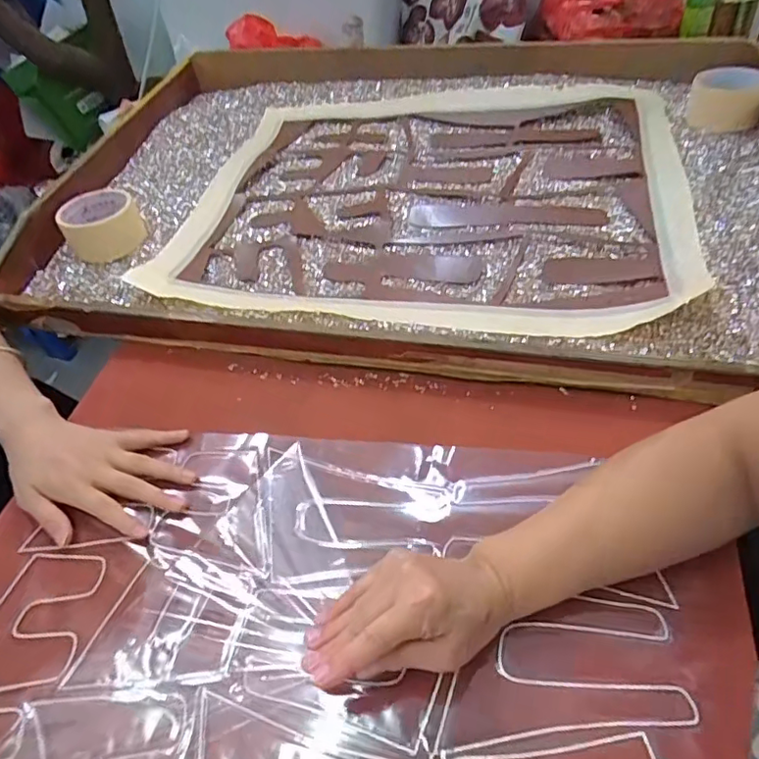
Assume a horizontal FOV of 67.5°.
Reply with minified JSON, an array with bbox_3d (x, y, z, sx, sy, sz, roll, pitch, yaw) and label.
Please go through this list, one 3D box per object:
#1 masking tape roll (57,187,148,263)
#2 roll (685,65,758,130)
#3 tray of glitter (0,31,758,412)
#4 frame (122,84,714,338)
[{"bbox_3d":[-0.347,-0.193,0.715,0.088,0.051,0.089,-3,49,4],"label":"masking tape roll"},{"bbox_3d":[0.444,-0.359,0.728,0.087,0.054,0.087,-2,51,3],"label":"roll"},{"bbox_3d":[0.035,-0.272,0.730,0.903,0.060,0.616,7,52,11],"label":"tray of glitter"},{"bbox_3d":[0.063,-0.246,0.721,0.598,0.033,0.475,7,52,10],"label":"frame"}]

